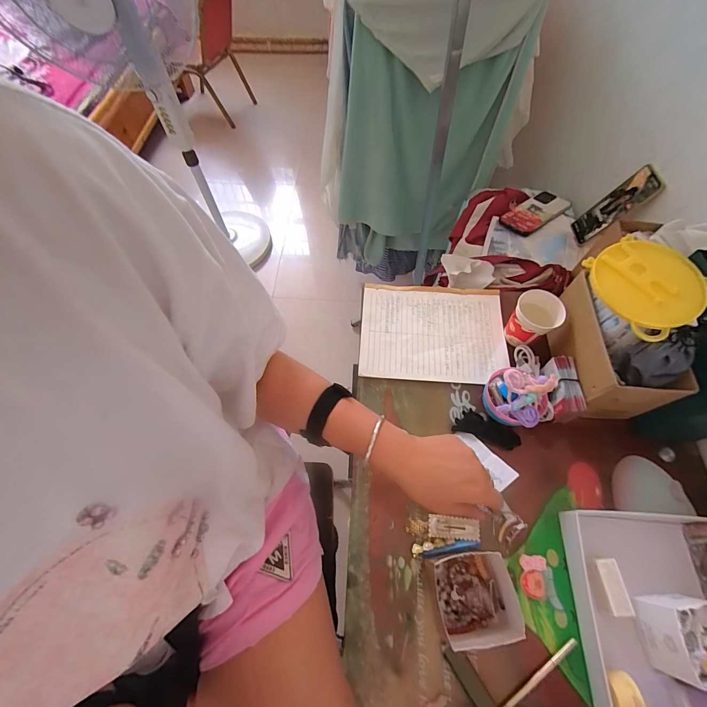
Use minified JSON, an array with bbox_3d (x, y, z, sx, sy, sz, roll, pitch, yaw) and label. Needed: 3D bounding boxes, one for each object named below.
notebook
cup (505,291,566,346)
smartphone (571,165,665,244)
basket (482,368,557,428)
[{"bbox_3d":[0.141,-0.039,0.613,0.252,0.019,0.190,3,62,2],"label":"notebook"},{"bbox_3d":[0.298,-0.053,0.573,0.066,0.088,0.068,0,62,1],"label":"cup"},{"bbox_3d":[0.519,-0.292,0.683,0.012,0.158,0.070,16,60,-20],"label":"smartphone"},{"bbox_3d":[0.239,0.066,0.509,0.083,0.088,0.077,0,62,1],"label":"basket"}]

